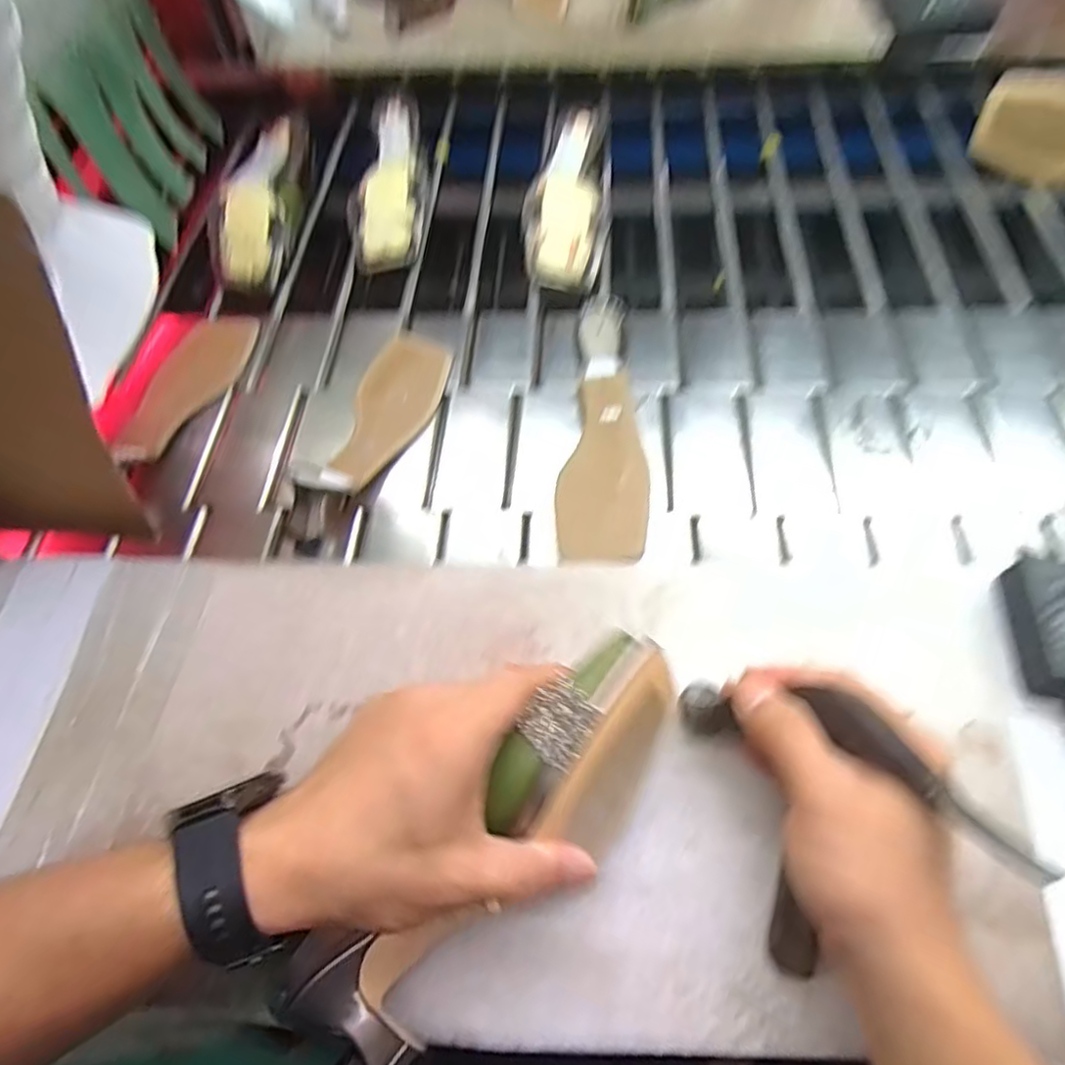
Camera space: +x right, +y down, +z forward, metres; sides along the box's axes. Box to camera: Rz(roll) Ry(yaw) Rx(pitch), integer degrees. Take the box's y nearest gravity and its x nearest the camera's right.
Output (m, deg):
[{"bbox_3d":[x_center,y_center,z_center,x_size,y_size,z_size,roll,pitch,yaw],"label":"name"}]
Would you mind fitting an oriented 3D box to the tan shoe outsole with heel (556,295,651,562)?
[{"bbox_3d":[0.059,-0.084,0.532,0.072,0.055,0.209,3,61,5],"label":"tan shoe outsole with heel"}]

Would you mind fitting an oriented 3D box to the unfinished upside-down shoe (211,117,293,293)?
[{"bbox_3d":[-0.284,-0.339,0.701,0.078,0.055,0.209,-1,60,3],"label":"unfinished upside-down shoe"}]

